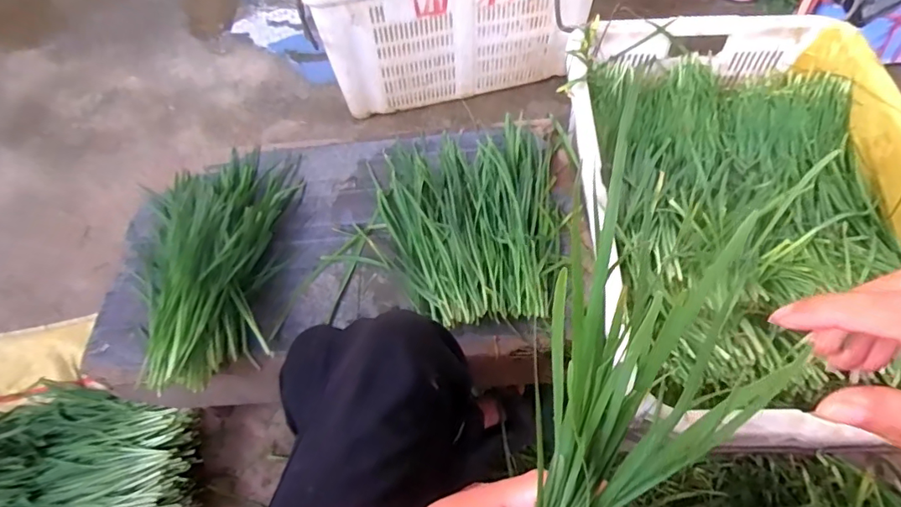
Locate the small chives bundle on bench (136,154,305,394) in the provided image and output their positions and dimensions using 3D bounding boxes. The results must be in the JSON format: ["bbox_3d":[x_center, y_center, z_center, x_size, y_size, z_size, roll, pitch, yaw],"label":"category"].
[{"bbox_3d":[-0.352,0.000,0.763,0.249,0.068,0.443,-13,45,-4],"label":"small chives bundle on bench"}]

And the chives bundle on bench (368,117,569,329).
[{"bbox_3d":[0.040,-0.058,0.776,0.288,0.046,0.360,-13,58,-4],"label":"chives bundle on bench"}]

